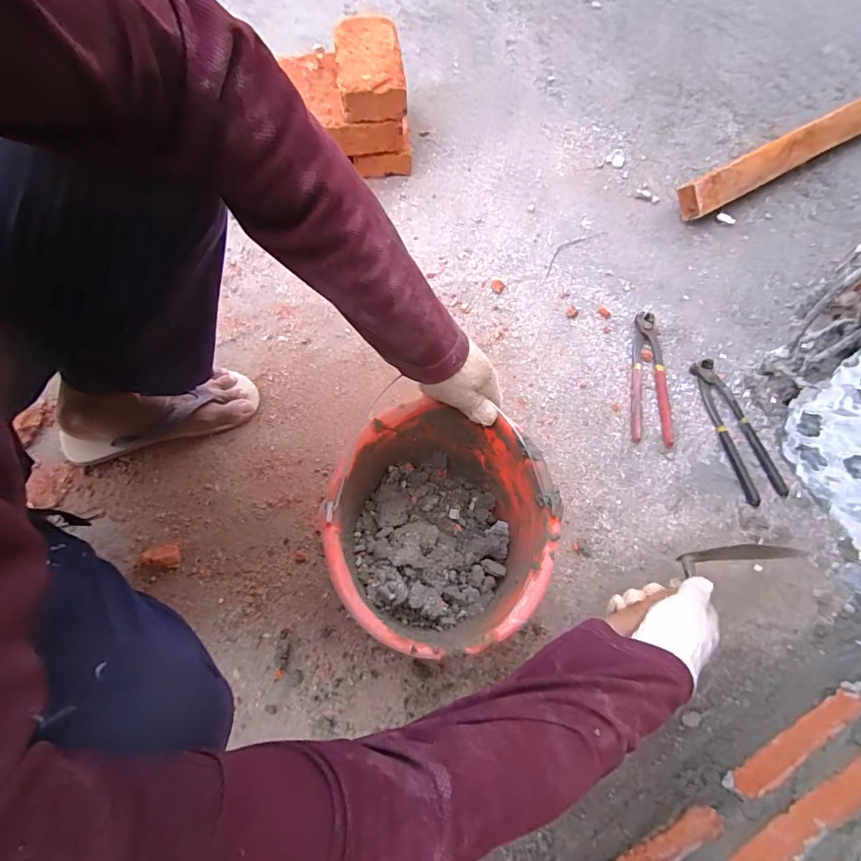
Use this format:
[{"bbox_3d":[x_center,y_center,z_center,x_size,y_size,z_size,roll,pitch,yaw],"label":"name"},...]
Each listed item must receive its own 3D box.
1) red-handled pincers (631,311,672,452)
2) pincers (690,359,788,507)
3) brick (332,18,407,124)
[{"bbox_3d":[0.334,-0.081,0.679,0.058,0.017,0.213,10,68,2],"label":"red-handled pincers"},{"bbox_3d":[0.444,-0.005,0.652,0.063,0.016,0.214,-9,69,-5],"label":"pincers"},{"bbox_3d":[-0.100,-0.597,0.749,0.106,0.047,0.194,-6,69,-5],"label":"brick"}]

